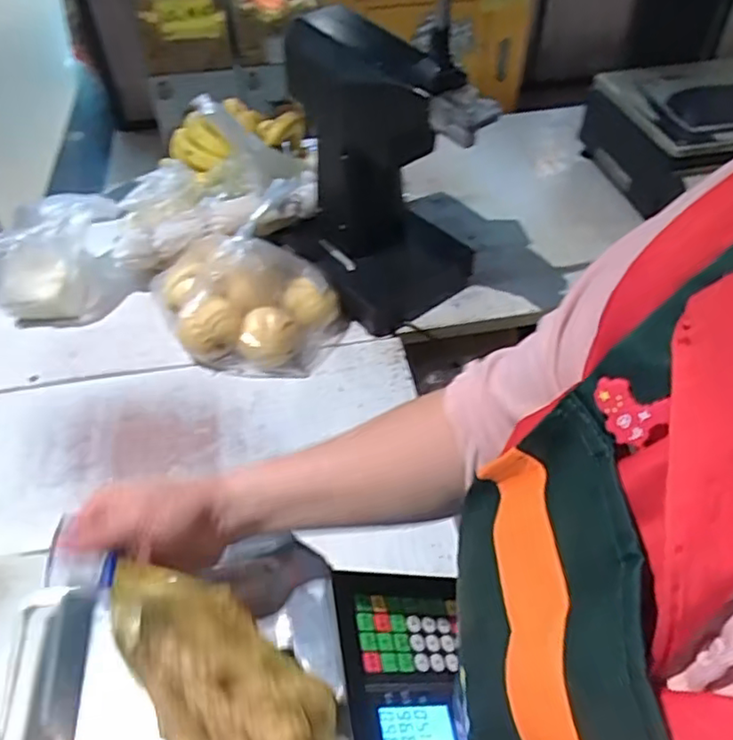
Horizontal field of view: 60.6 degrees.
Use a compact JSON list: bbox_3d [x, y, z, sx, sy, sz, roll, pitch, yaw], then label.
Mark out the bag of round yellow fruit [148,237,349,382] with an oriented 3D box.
[{"bbox_3d":[-0.184,-0.093,0.887,0.288,0.149,0.142,5,47,6],"label":"bag of round yellow fruit"}]

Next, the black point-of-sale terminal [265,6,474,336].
[{"bbox_3d":[0.020,-0.276,0.886,0.258,0.375,0.238,8,48,9],"label":"black point-of-sale terminal"}]

